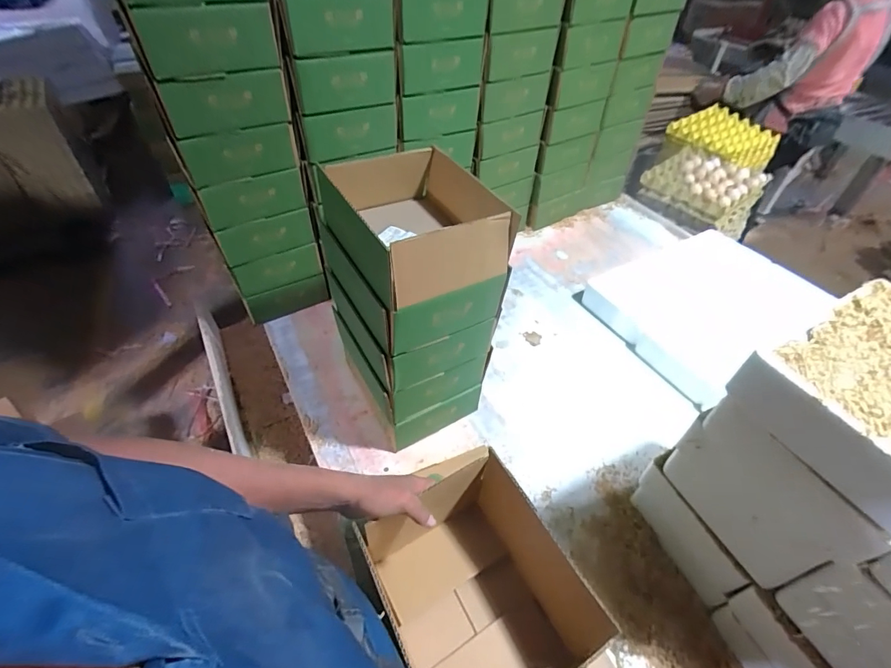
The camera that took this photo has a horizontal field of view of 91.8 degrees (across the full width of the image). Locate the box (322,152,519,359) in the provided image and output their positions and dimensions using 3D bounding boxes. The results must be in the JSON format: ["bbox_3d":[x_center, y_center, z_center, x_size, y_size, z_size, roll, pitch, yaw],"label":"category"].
[{"bbox_3d":[-0.053,-0.140,0.663,0.200,0.179,0.255,-25,52,-23],"label":"box"}]

